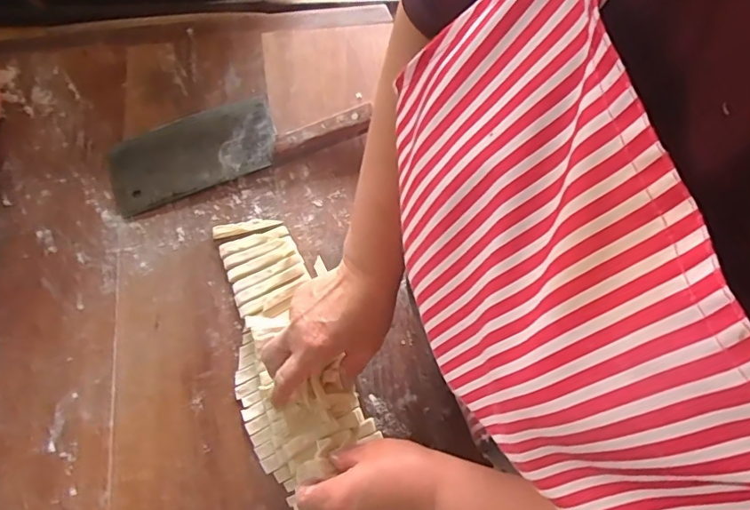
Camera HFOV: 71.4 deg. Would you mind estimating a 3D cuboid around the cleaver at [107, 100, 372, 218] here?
[{"bbox_3d":[-0.148,-0.128,0.553,0.263,0.029,0.092,-20,70,-8],"label":"cleaver"}]

